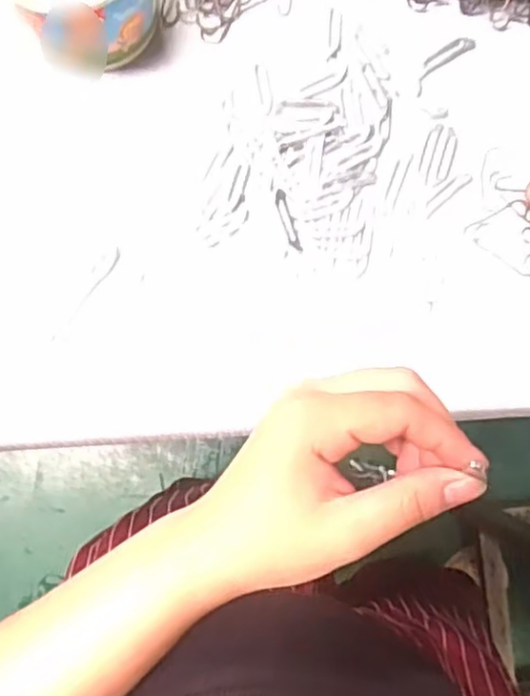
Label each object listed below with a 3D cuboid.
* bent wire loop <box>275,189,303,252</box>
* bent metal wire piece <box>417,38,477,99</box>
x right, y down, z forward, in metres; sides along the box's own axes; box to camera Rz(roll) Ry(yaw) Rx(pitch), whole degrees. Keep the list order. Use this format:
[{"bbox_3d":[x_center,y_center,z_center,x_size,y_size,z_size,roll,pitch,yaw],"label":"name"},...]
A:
[{"bbox_3d":[0.014,-0.077,0.421,0.008,0.004,0.038,-17,84,-3],"label":"bent wire loop"},{"bbox_3d":[0.111,-0.180,0.436,0.050,0.004,0.014,-41,85,-5],"label":"bent metal wire piece"}]

